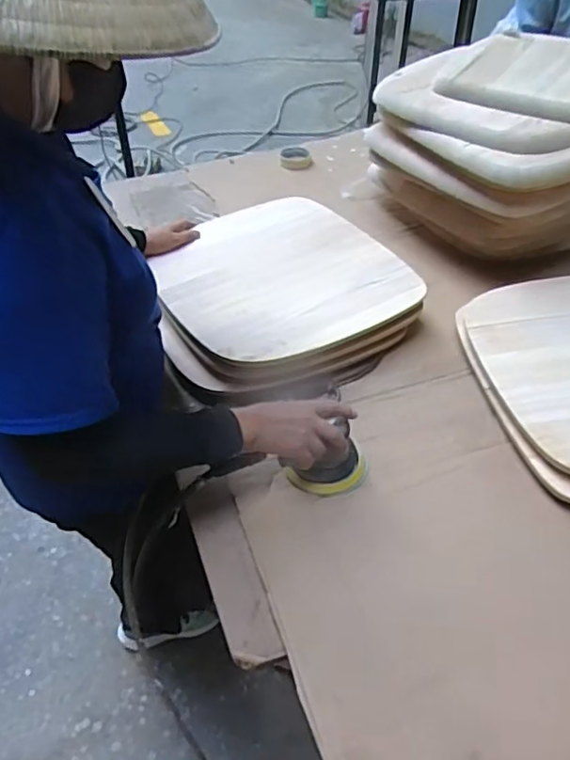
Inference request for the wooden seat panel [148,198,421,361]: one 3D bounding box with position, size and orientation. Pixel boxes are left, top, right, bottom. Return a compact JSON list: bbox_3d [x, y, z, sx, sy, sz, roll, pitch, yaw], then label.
[{"bbox_3d":[-0.019,-0.202,1.065,0.398,0.025,0.419,-23,53,-22],"label":"wooden seat panel"}]

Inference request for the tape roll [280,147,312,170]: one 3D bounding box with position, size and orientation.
[{"bbox_3d":[0.030,-0.583,1.548,0.082,0.031,0.079,-1,46,1],"label":"tape roll"}]

